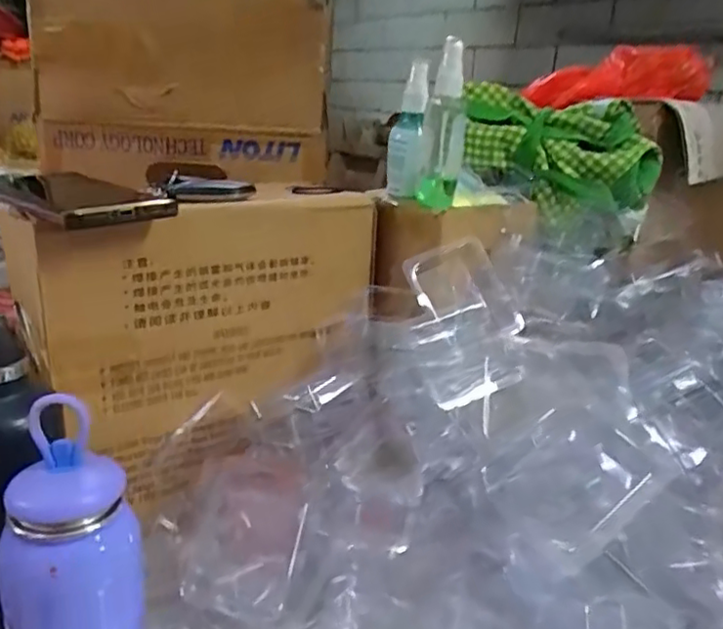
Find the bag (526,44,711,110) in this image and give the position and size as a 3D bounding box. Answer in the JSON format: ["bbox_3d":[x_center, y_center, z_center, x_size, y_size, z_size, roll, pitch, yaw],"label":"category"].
[{"bbox_3d":[0.288,-0.269,0.740,0.194,0.069,0.059,9,20,13],"label":"bag"}]

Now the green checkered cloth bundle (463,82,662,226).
[{"bbox_3d":[0.191,-0.159,0.638,0.186,0.101,0.091,17,23,32],"label":"green checkered cloth bundle"}]

